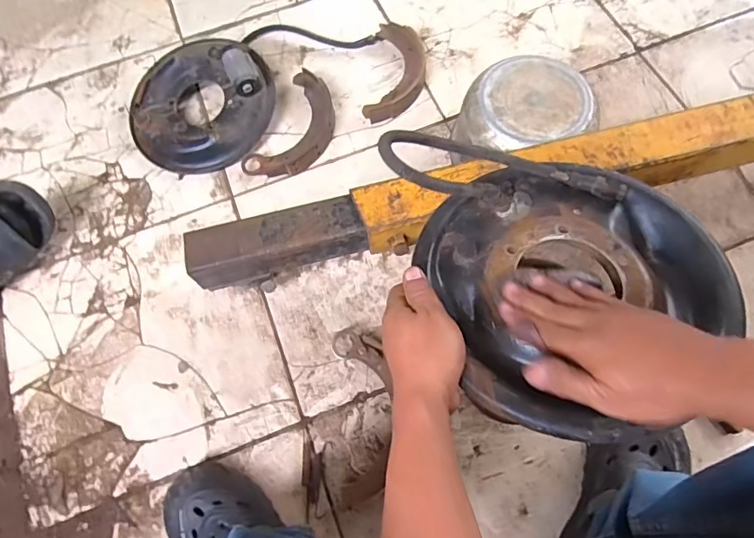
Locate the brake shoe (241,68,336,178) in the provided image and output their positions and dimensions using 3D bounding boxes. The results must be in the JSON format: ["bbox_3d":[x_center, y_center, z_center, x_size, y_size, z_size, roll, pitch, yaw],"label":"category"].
[{"bbox_3d":[-0.142,-0.253,0.886,0.121,0.030,0.227,23,73,10],"label":"brake shoe"}]

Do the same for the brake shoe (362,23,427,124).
[{"bbox_3d":[0.039,-0.367,0.913,0.103,0.033,0.219,10,71,6],"label":"brake shoe"}]

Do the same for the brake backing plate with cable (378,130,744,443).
[{"bbox_3d":[0.165,-0.012,0.416,0.247,0.089,0.287,-18,70,-4],"label":"brake backing plate with cable"}]

